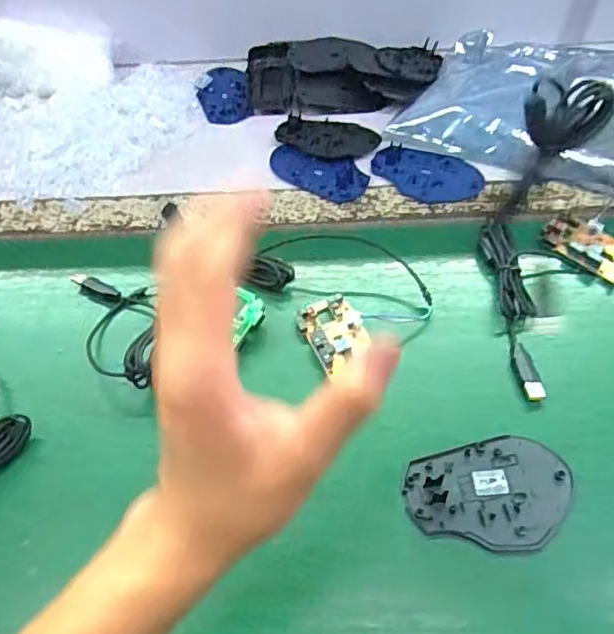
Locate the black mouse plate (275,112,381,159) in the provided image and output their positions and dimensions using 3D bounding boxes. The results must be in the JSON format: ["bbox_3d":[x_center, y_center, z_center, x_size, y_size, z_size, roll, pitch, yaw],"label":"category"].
[{"bbox_3d":[0.020,-0.190,0.615,0.107,0.004,0.060,22,59,18],"label":"black mouse plate"}]

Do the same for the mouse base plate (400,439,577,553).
[{"bbox_3d":[0.121,0.118,0.388,0.106,0.004,0.072,-12,55,-5],"label":"mouse base plate"}]

